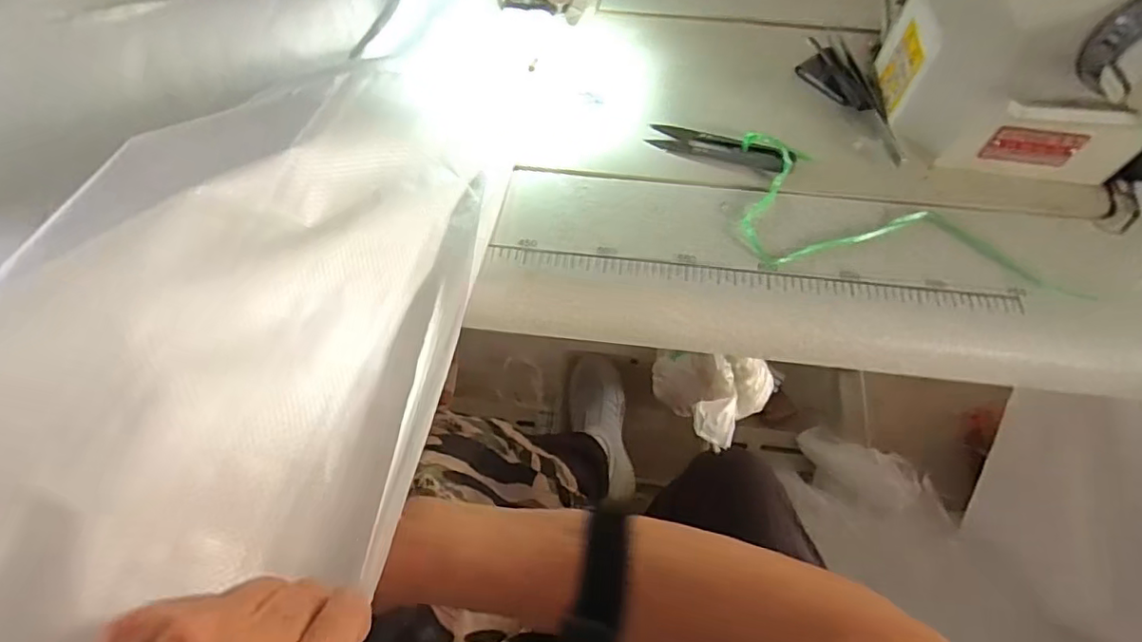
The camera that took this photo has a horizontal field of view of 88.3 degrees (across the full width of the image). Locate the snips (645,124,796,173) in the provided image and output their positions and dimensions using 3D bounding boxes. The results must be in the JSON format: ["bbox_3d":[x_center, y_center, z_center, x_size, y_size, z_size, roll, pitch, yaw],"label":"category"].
[{"bbox_3d":[0.104,-0.123,0.408,0.097,0.014,0.022,17,62,9],"label":"snips"}]

